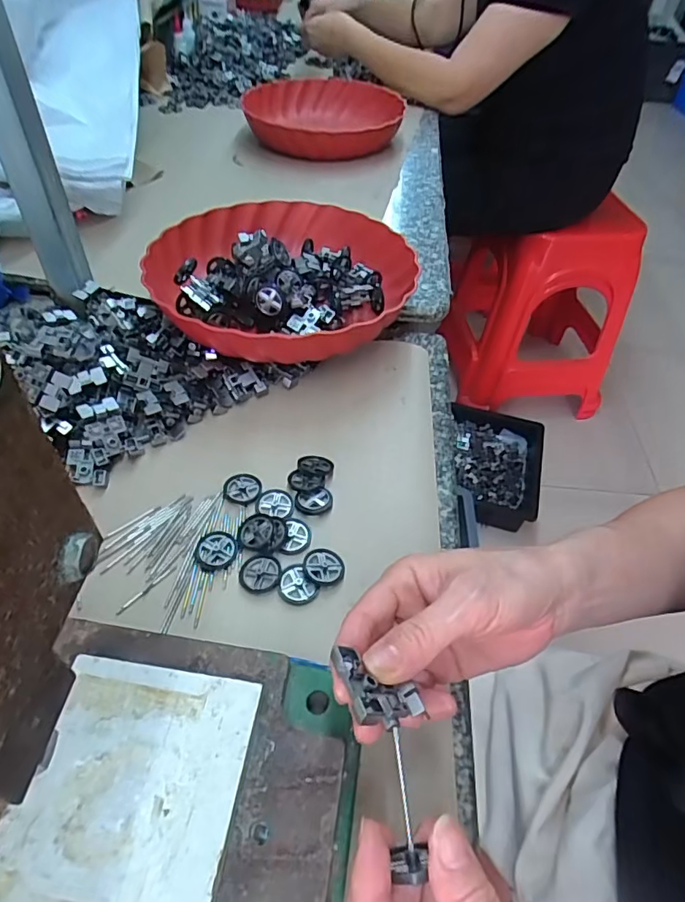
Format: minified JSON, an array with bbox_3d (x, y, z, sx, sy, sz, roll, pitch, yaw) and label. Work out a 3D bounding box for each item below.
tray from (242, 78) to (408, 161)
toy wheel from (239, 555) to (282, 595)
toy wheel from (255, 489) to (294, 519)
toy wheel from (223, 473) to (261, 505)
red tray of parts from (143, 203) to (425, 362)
[{"bbox_3d":[-0.031,-0.496,0.800,0.227,0.062,0.234,0,49,-3],"label":"tray"},{"bbox_3d":[-0.054,0.081,0.349,0.027,0.004,0.025,2,49,-2],"label":"toy wheel"},{"bbox_3d":[-0.049,0.038,0.387,0.027,0.004,0.023,15,50,10],"label":"toy wheel"},{"bbox_3d":[-0.074,0.027,0.395,0.027,0.004,0.025,2,49,-2],"label":"toy wheel"},{"bbox_3d":[-0.056,-0.155,0.507,0.239,0.076,0.235,5,49,1],"label":"red tray of parts"}]

